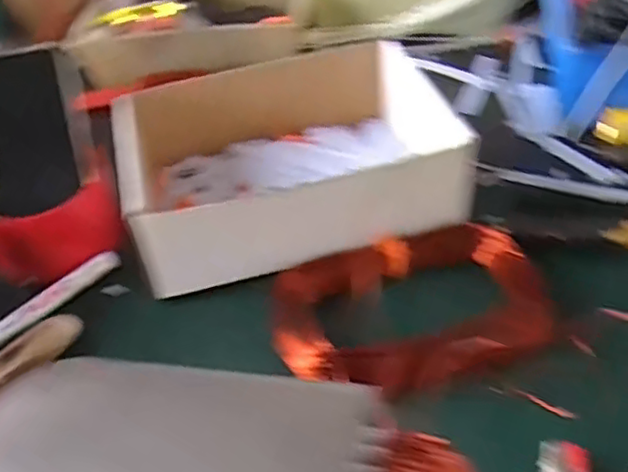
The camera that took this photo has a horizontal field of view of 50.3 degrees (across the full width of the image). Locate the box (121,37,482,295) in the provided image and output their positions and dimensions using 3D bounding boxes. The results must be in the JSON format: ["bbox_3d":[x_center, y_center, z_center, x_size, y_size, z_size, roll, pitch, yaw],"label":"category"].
[{"bbox_3d":[-0.021,-0.068,0.528,0.246,0.068,0.181,-14,44,-8],"label":"box"}]

